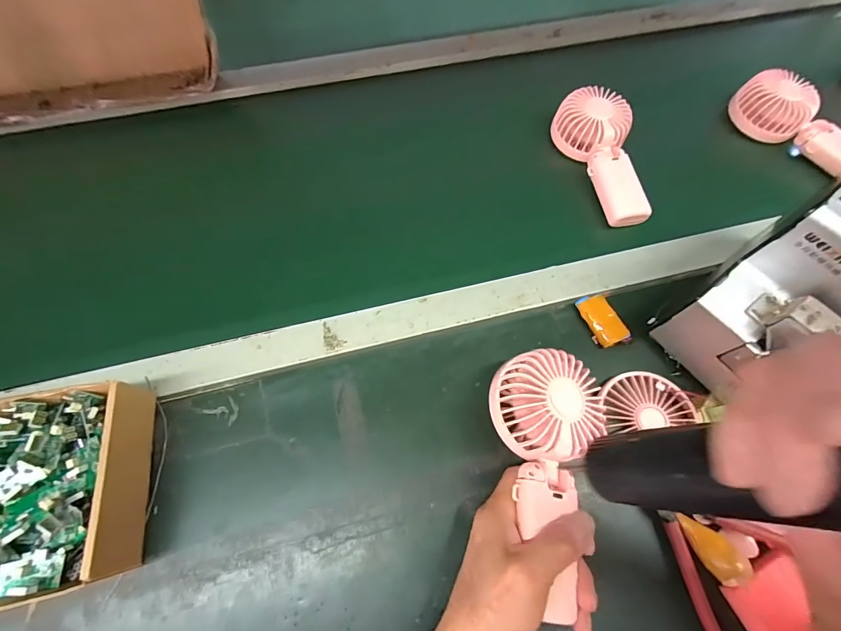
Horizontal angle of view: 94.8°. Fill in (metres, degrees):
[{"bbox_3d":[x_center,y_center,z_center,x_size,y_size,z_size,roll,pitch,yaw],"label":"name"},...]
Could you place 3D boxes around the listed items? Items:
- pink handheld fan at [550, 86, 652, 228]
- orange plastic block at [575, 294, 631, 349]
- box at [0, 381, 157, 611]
[{"bbox_3d":[0.217,-0.186,0.455,0.079,0.043,0.173,-7,68,-4],"label":"pink handheld fan"},{"bbox_3d":[0.180,0.004,0.382,0.030,0.014,0.053,-20,69,-9],"label":"orange plastic block"},{"bbox_3d":[-0.305,0.136,0.293,0.172,0.054,0.147,-8,68,-5],"label":"box"}]

